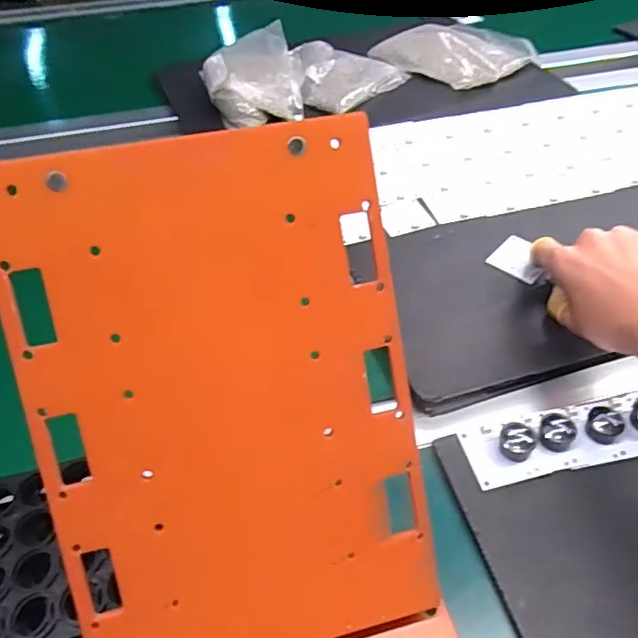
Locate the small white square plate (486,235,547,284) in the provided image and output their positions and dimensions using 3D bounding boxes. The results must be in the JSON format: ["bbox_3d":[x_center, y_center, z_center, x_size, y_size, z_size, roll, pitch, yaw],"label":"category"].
[{"bbox_3d":[0.176,-0.053,0.496,0.041,0.004,0.046,-42,56,-20],"label":"small white square plate"}]

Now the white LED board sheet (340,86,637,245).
[{"bbox_3d":[0.224,-0.184,0.617,0.449,0.007,0.180,-13,49,-10],"label":"white LED board sheet"}]

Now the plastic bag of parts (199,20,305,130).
[{"bbox_3d":[-0.082,-0.303,0.707,0.122,0.053,0.161,-8,47,-6],"label":"plastic bag of parts"}]

